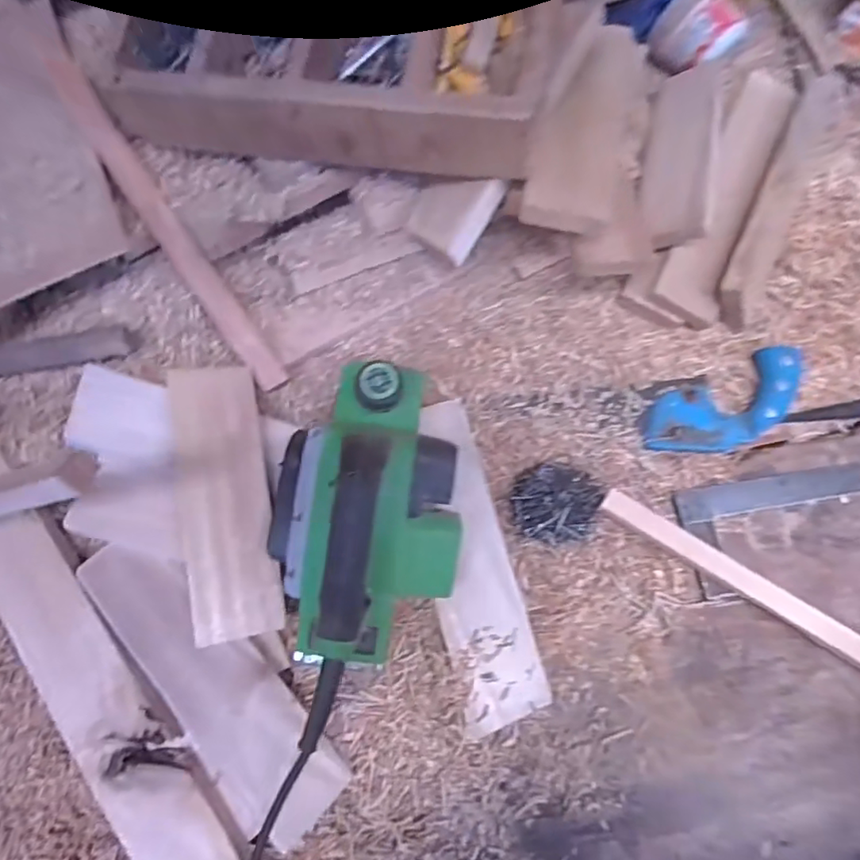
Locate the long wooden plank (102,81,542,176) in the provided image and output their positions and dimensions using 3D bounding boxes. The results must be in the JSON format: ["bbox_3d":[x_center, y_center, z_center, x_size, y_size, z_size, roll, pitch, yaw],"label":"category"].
[{"bbox_3d":[-0.103,-0.249,0.477,0.366,0.083,0.025,11,68,7],"label":"long wooden plank"}]

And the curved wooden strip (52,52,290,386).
[{"bbox_3d":[-0.243,-0.186,0.538,0.029,0.020,0.346,-34,93,-11],"label":"curved wooden strip"}]

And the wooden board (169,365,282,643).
[{"bbox_3d":[-0.175,0.058,0.493,0.072,0.015,0.228,-5,77,-21],"label":"wooden board"}]

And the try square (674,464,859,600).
[{"bbox_3d":[0.329,0.089,0.531,0.186,0.009,0.098,-10,67,-1],"label":"try square"}]

